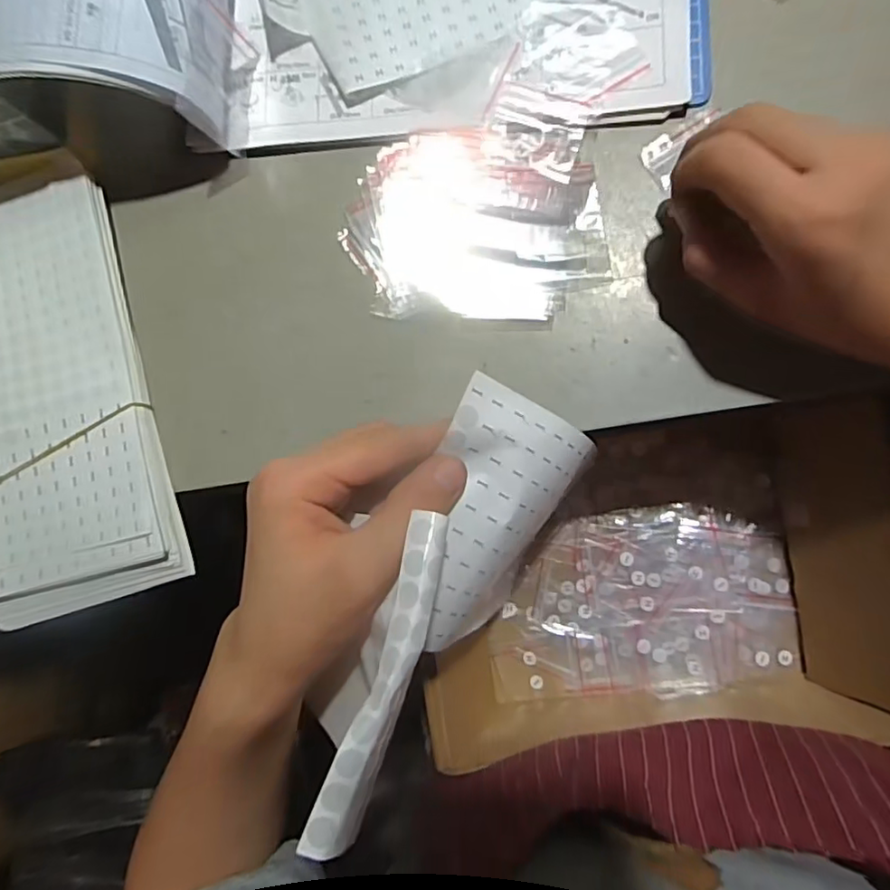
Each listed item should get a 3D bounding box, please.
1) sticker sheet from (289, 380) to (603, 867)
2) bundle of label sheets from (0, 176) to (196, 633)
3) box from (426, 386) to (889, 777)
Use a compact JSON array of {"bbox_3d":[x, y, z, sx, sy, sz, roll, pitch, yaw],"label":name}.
[{"bbox_3d":[-0.001,0.065,0.249,0.059,0.094,0.196,28,57,9],"label":"sticker sheet"},{"bbox_3d":[-0.308,-0.020,0.361,0.292,0.024,0.250,-7,84,7],"label":"bundle of label sheets"},{"bbox_3d":[0.132,0.088,0.394,0.292,0.105,0.198,-7,86,9],"label":"box"}]

